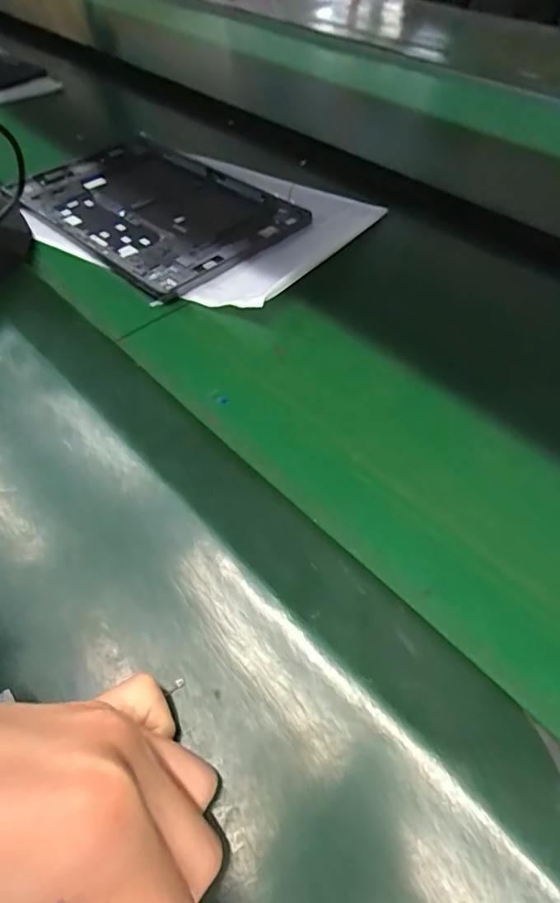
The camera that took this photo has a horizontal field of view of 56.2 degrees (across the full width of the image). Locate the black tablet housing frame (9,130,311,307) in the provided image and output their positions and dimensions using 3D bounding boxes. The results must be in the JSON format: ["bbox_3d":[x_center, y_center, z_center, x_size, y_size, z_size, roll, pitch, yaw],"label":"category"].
[{"bbox_3d":[-0.113,-0.219,0.472,0.253,0.012,0.159,37,64,21],"label":"black tablet housing frame"}]

